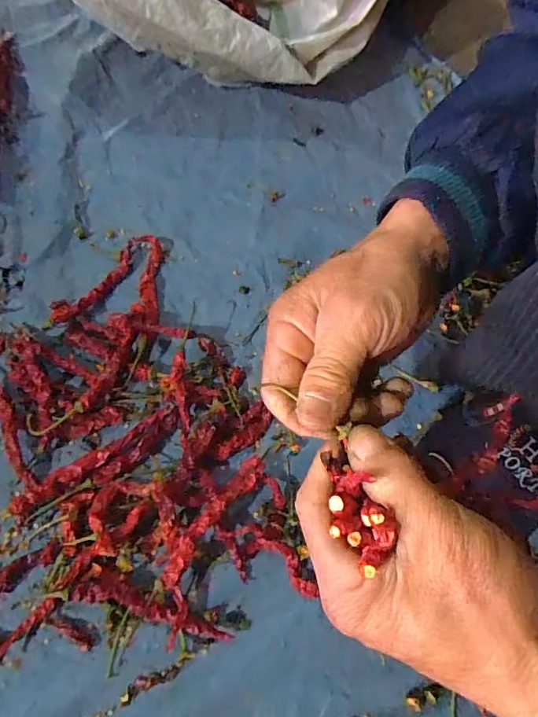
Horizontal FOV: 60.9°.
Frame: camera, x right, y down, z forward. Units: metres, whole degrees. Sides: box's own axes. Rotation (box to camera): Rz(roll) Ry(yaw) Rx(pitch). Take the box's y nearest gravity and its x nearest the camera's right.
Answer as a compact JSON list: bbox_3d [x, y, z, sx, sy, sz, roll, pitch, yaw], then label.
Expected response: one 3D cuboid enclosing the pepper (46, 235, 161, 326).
[{"bbox_3d":[-0.162,-0.080,0.449,0.032,0.012,0.138,35,68,13],"label":"pepper"}]

